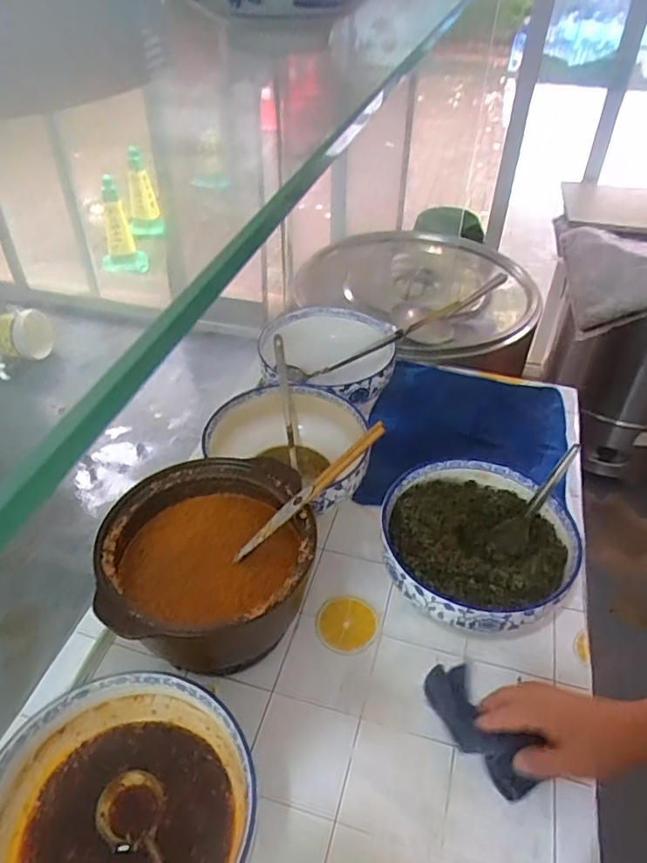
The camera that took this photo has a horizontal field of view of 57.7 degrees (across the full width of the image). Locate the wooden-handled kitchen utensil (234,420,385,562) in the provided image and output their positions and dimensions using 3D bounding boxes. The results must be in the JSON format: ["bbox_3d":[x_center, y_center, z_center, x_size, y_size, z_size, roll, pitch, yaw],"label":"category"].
[{"bbox_3d":[-0.014,0.067,0.653,0.215,0.021,0.014,-42,49,2],"label":"wooden-handled kitchen utensil"}]

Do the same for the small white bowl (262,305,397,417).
[{"bbox_3d":[0.007,-0.107,1.019,0.229,0.114,0.220,9,43,10],"label":"small white bowl"}]

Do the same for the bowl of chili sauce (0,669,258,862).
[{"bbox_3d":[-0.177,0.345,0.516,0.211,0.104,0.218,0,42,0],"label":"bowl of chili sauce"}]

